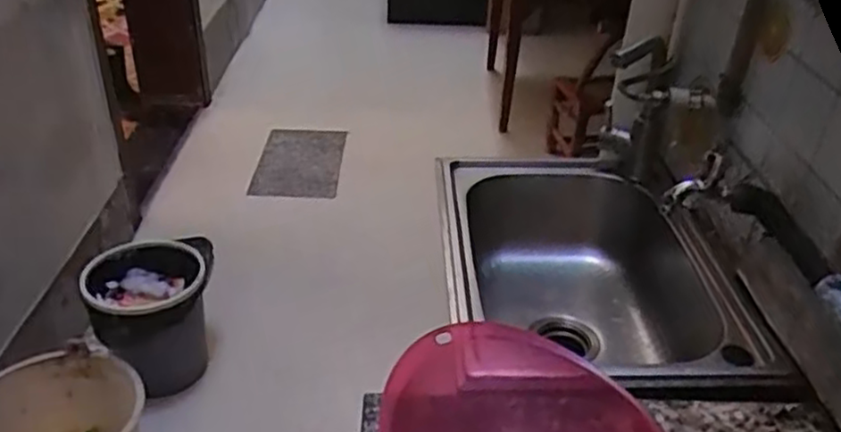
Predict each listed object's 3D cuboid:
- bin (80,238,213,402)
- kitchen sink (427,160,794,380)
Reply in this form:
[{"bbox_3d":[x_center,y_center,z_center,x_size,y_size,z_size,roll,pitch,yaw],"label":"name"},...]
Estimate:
[{"bbox_3d":[-0.589,0.241,1.621,0.272,0.297,0.235,-15,38,-25],"label":"bin"},{"bbox_3d":[0.243,0.137,1.074,0.426,0.216,0.497,3,34,0],"label":"kitchen sink"}]

